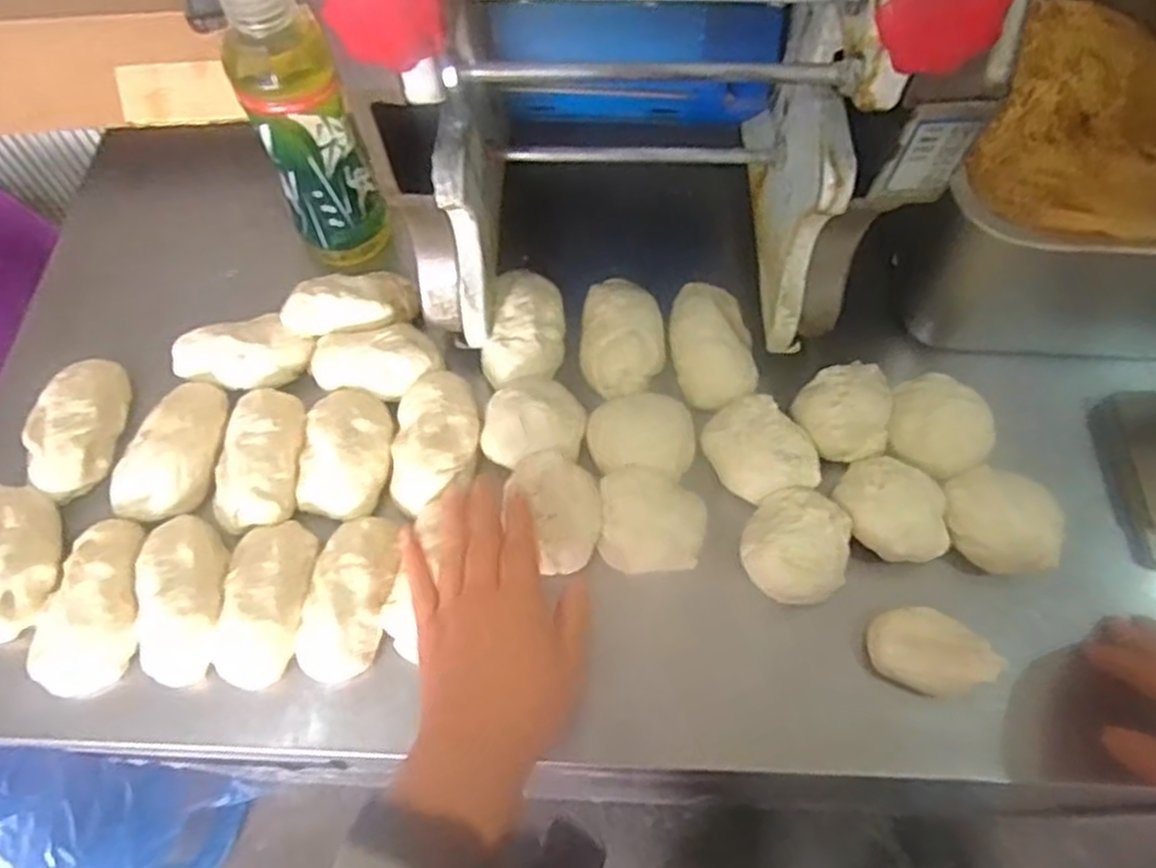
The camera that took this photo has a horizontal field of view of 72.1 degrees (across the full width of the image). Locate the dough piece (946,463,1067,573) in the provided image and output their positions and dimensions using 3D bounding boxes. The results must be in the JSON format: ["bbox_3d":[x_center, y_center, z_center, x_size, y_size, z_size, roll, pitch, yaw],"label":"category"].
[{"bbox_3d":[0.271,0.058,0.511,0.068,0.045,0.064,0,63,0],"label":"dough piece"}]

